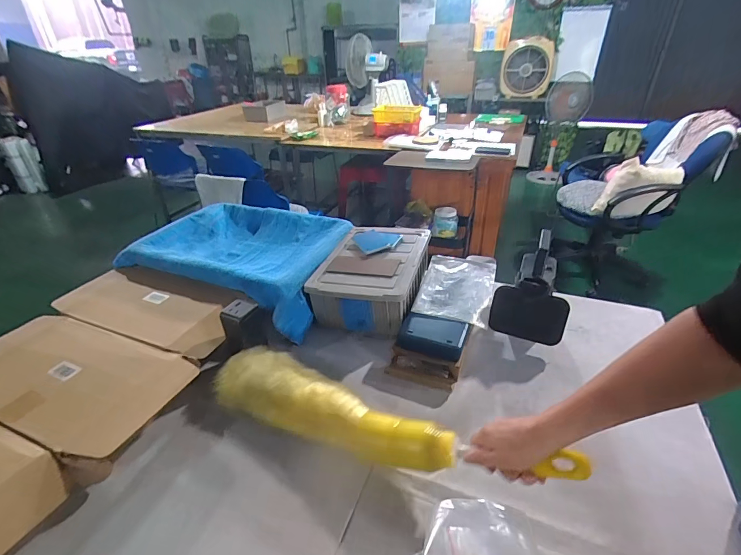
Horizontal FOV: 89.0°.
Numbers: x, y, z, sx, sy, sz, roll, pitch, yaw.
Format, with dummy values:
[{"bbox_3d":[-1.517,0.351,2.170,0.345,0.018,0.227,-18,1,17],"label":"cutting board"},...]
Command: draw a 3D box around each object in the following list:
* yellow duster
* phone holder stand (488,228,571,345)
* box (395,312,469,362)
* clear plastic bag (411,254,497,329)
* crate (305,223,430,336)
[{"bbox_3d":[-0.005,0.198,0.549,0.540,0.068,0.111,9,32,27],"label":"yellow duster"},{"bbox_3d":[0.315,0.014,0.743,0.130,0.147,0.158,8,32,18],"label":"phone holder stand"},{"bbox_3d":[0.117,0.107,0.705,0.118,0.042,0.074,11,33,22],"label":"box"},{"bbox_3d":[0.187,0.015,0.810,0.146,0.033,0.228,7,31,17],"label":"clear plastic bag"},{"bbox_3d":[0.011,-0.006,0.855,0.211,0.109,0.303,7,31,16],"label":"crate"}]

